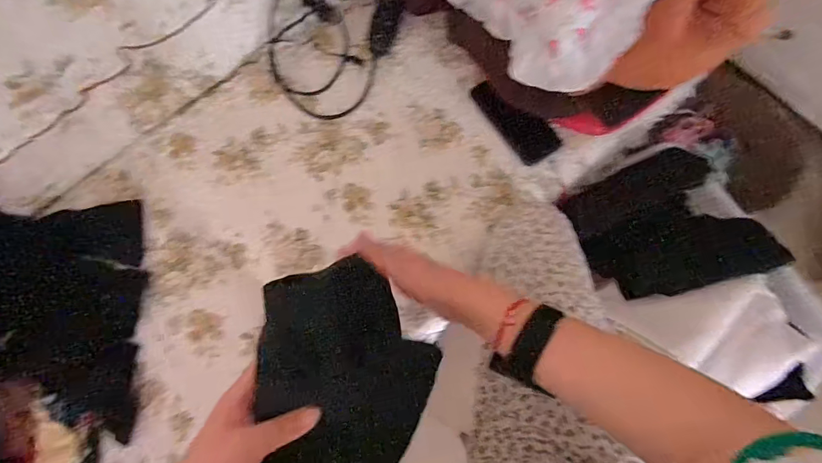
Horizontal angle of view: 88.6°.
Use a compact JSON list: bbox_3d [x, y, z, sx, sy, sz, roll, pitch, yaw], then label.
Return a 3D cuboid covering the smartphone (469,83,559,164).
[{"bbox_3d":[0.173,-0.185,0.683,0.069,0.012,0.154,-37,90,2],"label":"smartphone"}]

